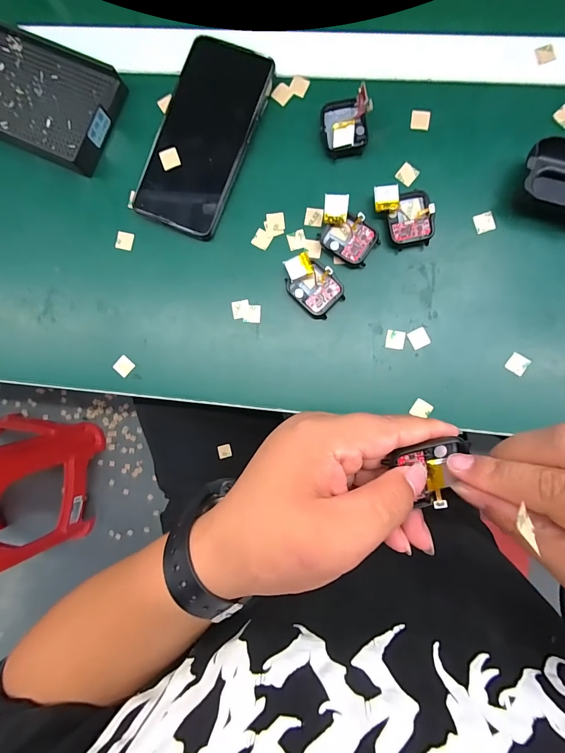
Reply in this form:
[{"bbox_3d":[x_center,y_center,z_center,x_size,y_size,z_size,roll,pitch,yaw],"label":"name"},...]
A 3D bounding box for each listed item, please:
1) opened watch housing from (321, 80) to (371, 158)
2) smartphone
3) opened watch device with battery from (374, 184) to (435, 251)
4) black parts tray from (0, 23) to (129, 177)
[{"bbox_3d":[0.055,-0.217,0.296,0.043,0.015,0.047,-9,89,4],"label":"opened watch housing"},{"bbox_3d":[-0.069,-0.210,0.304,0.078,0.017,0.162,20,91,4],"label":"smartphone"},{"bbox_3d":[0.103,-0.136,0.289,0.045,0.015,0.051,-11,89,4],"label":"opened watch device with battery"},{"bbox_3d":[-0.225,-0.254,0.313,0.139,0.023,0.090,23,91,4],"label":"black parts tray"}]

